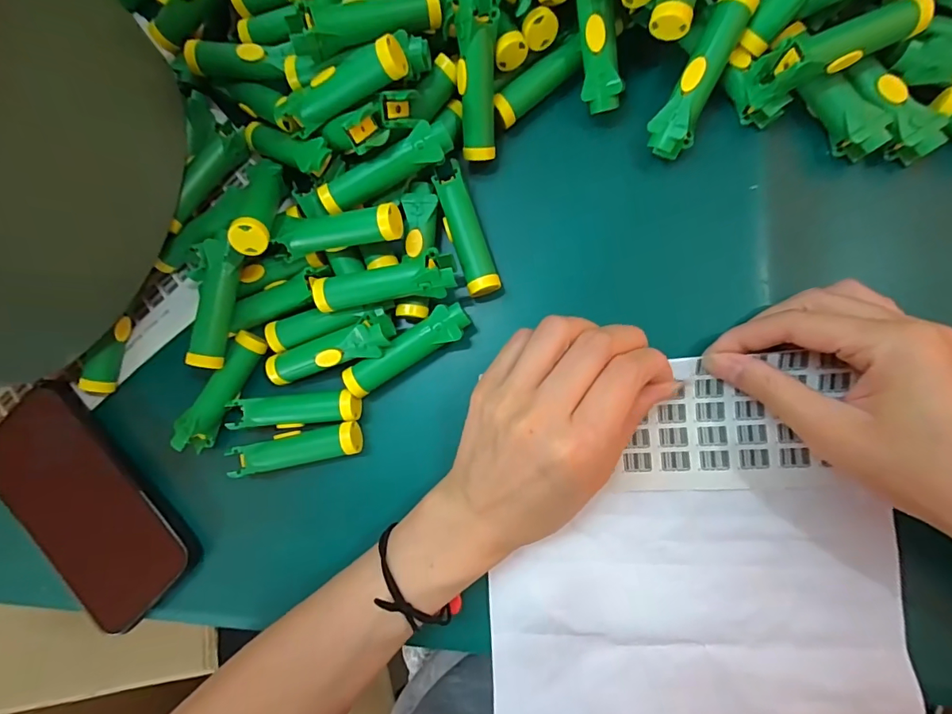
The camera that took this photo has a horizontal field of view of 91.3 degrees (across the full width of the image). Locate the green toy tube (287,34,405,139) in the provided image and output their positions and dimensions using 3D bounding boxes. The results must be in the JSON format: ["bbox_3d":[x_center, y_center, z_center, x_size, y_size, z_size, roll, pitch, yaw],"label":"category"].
[{"bbox_3d":[-0.072,-0.147,0.253,0.074,0.020,0.023,-19,86,23],"label":"green toy tube"}]

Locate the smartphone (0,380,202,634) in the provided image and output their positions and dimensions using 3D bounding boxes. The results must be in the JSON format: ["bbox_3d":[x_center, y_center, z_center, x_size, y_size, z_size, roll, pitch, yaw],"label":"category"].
[{"bbox_3d":[-0.255,0.094,0.301,0.077,0.014,0.163,-46,80,2],"label":"smartphone"}]

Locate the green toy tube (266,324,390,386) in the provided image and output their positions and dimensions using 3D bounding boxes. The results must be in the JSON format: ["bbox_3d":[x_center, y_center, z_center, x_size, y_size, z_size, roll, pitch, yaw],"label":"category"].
[{"bbox_3d":[-0.088,-0.002,0.275,0.075,0.015,0.020,-16,86,21],"label":"green toy tube"}]

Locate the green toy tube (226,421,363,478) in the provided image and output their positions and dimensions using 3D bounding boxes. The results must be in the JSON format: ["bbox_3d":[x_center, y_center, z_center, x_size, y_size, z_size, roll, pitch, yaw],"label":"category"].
[{"bbox_3d":[-0.109,0.055,0.280,0.076,0.015,0.019,-12,82,7],"label":"green toy tube"}]

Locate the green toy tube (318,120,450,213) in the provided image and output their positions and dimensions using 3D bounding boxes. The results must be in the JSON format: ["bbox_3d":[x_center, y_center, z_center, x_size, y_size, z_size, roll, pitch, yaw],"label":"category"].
[{"bbox_3d":[-0.050,-0.107,0.269,0.079,0.022,0.020,-23,81,6],"label":"green toy tube"}]

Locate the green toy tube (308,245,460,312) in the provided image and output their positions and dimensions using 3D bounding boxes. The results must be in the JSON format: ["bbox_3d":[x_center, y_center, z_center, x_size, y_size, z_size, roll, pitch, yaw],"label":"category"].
[{"bbox_3d":[-0.051,-0.043,0.266,0.079,0.025,0.024,-6,83,8],"label":"green toy tube"}]

